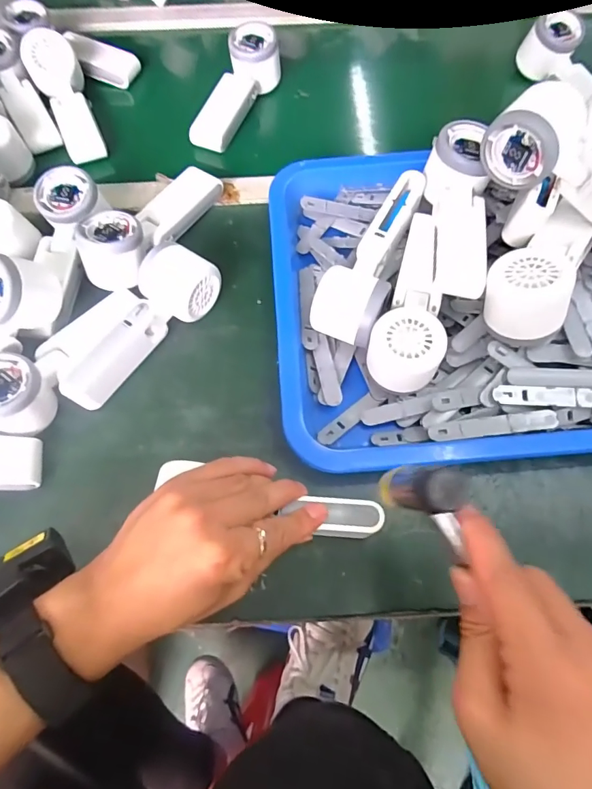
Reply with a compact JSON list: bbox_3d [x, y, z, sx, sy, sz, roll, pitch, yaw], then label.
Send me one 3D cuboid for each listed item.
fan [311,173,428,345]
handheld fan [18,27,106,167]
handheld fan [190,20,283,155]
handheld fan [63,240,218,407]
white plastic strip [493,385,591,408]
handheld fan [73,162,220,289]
[{"bbox_3d":[0.067,-0.119,0.397,0.056,0.060,0.173,21,68,10],"label":"fan"},{"bbox_3d":[-0.268,-0.340,0.506,0.058,0.058,0.149,-22,71,-6],"label":"handheld fan"},{"bbox_3d":[-0.069,-0.358,0.515,0.054,0.042,0.165,19,67,9],"label":"handheld fan"},{"bbox_3d":[-0.143,-0.065,0.392,0.058,0.058,0.166,40,73,16],"label":"handheld fan"},{"bbox_3d":[0.203,0.002,0.340,0.094,0.007,0.015,4,66,3],"label":"white plastic strip"},{"bbox_3d":[-0.141,-0.171,0.436,0.060,0.045,0.166,30,61,12],"label":"handheld fan"}]

